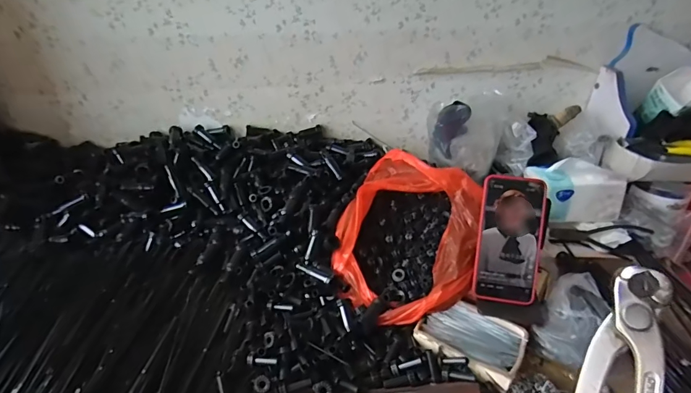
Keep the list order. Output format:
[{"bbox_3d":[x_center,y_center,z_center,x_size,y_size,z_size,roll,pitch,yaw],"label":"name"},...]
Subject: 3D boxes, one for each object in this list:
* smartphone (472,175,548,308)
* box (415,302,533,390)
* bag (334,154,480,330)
[{"bbox_3d":[0.215,0.056,0.535,0.077,0.163,0.013,5,2,8],"label":"smartphone"},{"bbox_3d":[0.161,0.182,0.528,0.123,0.025,0.087,20,38,28],"label":"box"},{"bbox_3d":[0.088,0.052,0.597,0.199,0.140,0.244,9,34,14],"label":"bag"}]

